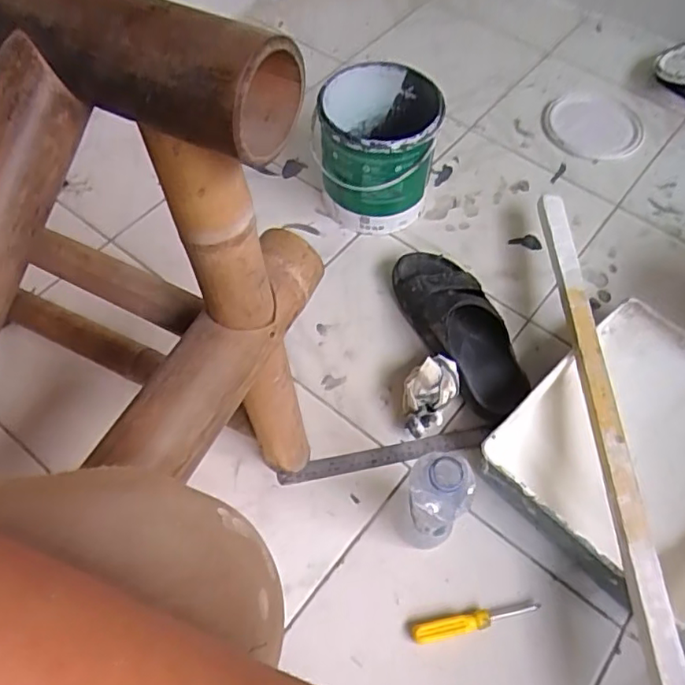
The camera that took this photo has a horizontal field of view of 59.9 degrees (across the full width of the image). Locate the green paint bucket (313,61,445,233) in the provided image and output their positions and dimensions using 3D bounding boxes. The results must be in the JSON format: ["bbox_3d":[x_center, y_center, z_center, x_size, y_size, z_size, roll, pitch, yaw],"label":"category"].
[{"bbox_3d":[0.053,-0.303,0.954,0.180,0.209,0.183,1,60,-1],"label":"green paint bucket"}]

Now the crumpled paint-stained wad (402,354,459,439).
[{"bbox_3d":[0.115,0.071,0.803,0.066,0.069,0.110,27,63,13],"label":"crumpled paint-stained wad"}]

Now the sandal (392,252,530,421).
[{"bbox_3d":[0.172,-0.026,0.853,0.110,0.083,0.283,-25,64,-15],"label":"sandal"}]

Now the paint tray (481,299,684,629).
[{"bbox_3d":[0.390,0.125,0.758,0.362,0.071,0.280,-39,68,-21],"label":"paint tray"}]

